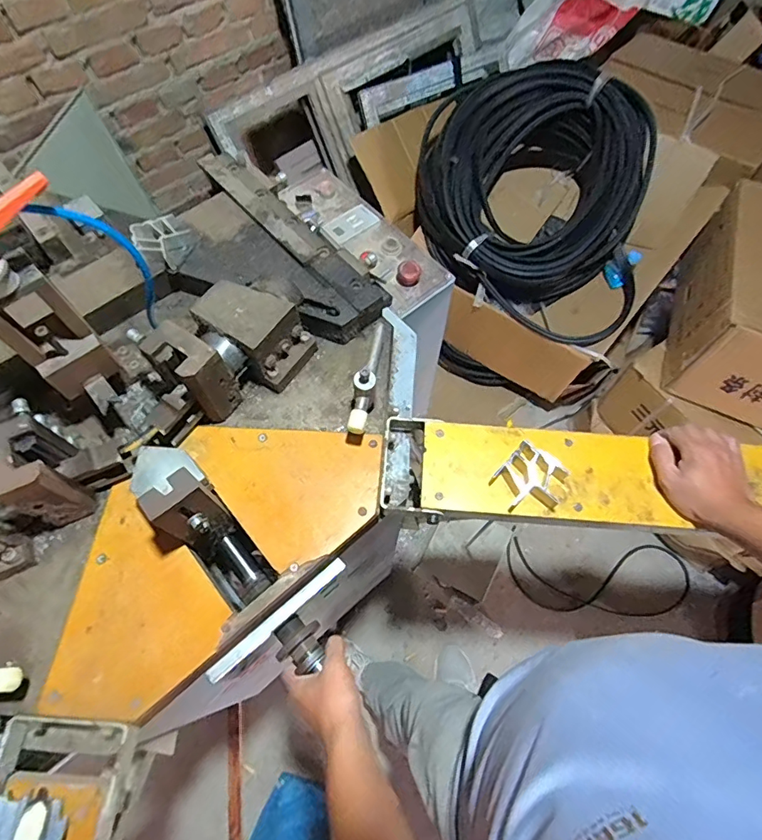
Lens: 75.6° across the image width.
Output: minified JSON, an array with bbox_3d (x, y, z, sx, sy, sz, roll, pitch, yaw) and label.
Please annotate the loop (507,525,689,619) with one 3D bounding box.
[{"bbox_3d":[0.636,0.463,1.450,0.536,0.020,0.222,8,82,1],"label":"loop"}]

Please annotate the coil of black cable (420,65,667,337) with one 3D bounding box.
[{"bbox_3d":[0.390,-0.572,1.361,0.615,0.246,0.664,8,100,6],"label":"coil of black cable"}]

